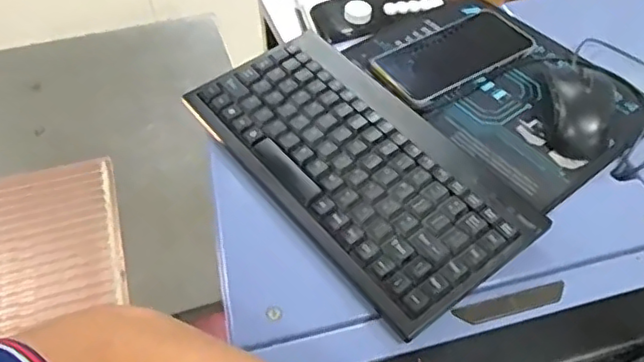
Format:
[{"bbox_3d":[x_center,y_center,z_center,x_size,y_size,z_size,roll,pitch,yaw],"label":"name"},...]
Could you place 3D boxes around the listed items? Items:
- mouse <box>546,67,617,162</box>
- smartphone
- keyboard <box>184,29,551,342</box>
[{"bbox_3d":[0.228,-0.064,0.531,0.051,0.032,0.093,7,53,4],"label":"mouse"},{"bbox_3d":[0.131,-0.123,0.605,0.157,0.017,0.077,-27,58,-20],"label":"smartphone"},{"bbox_3d":[0.024,-0.019,0.496,0.145,0.023,0.286,-33,60,-24],"label":"keyboard"}]

